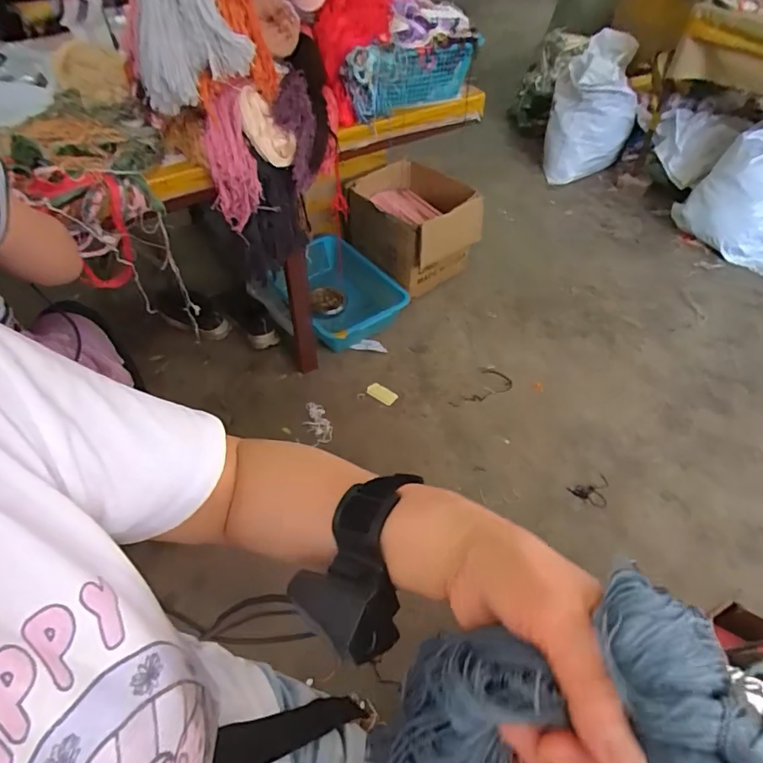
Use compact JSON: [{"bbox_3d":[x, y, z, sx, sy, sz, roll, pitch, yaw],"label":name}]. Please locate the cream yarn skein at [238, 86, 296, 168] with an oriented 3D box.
[{"bbox_3d":[-0.208,-0.452,0.897,0.060,0.133,0.044,-45,21,-31],"label":"cream yarn skein"}]

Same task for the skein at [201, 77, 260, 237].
[{"bbox_3d":[-0.272,-0.402,0.908,0.085,0.246,0.041,2,27,2],"label":"skein"}]

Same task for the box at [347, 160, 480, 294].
[{"bbox_3d":[0.089,-0.483,1.611,0.293,0.236,0.395,-36,58,-27],"label":"box"}]

